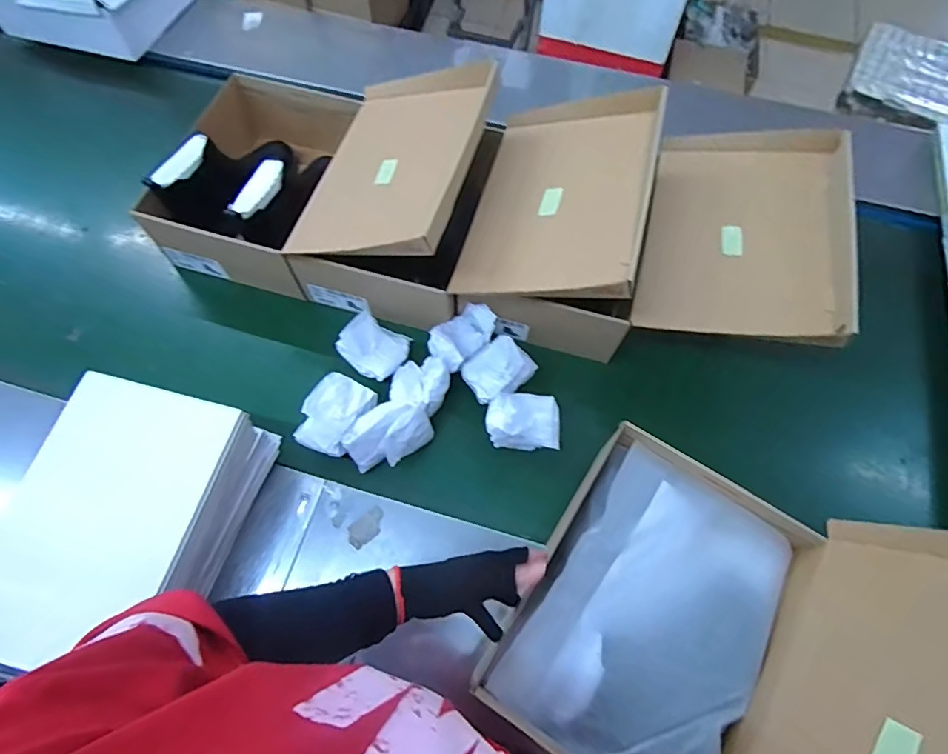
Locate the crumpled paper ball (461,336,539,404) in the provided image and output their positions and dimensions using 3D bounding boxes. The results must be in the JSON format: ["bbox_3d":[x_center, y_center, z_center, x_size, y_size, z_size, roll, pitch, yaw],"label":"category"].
[{"bbox_3d":[0.034,-0.012,0.759,0.105,0.063,0.074,-40,72,-18],"label":"crumpled paper ball"}]

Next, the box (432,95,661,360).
[{"bbox_3d":[0.112,-0.244,0.812,0.318,0.210,0.368,13,65,4],"label":"box"}]

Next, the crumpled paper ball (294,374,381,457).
[{"bbox_3d":[-0.193,0.053,0.730,0.076,0.056,0.111,27,67,11],"label":"crumpled paper ball"}]

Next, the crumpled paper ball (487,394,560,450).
[{"bbox_3d":[0.070,0.062,0.745,0.106,0.056,0.073,-2,65,-2],"label":"crumpled paper ball"}]

